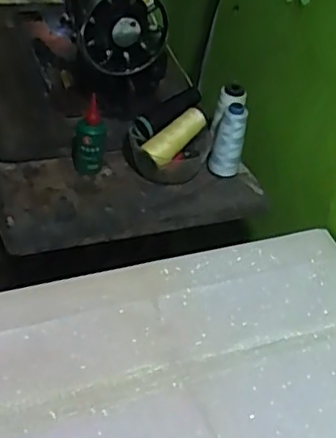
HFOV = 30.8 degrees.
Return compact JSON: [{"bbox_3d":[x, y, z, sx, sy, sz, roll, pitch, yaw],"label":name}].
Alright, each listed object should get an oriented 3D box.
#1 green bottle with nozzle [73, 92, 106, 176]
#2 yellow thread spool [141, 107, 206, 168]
[{"bbox_3d":[-0.112,-0.117,0.871,0.046,0.123,0.044,-3,42,-13],"label":"green bottle with nozzle"},{"bbox_3d":[0.014,-0.119,0.890,0.107,0.039,0.035,-42,57,-19],"label":"yellow thread spool"}]

